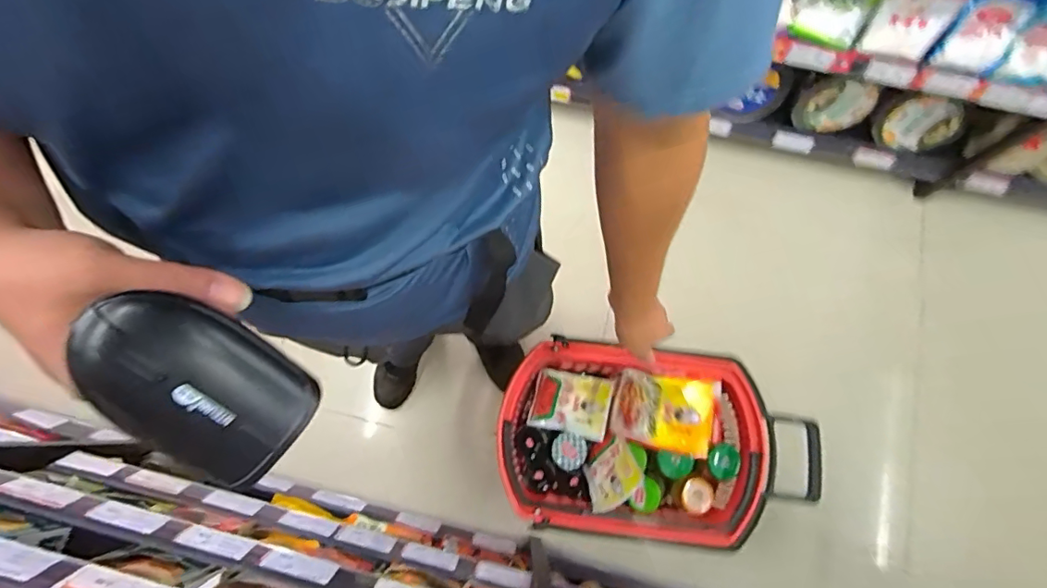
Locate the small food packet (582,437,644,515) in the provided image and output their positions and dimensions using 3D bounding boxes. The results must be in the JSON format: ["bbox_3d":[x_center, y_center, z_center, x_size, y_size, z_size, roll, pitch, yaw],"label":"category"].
[{"bbox_3d":[0.153,0.323,0.923,0.013,0.109,0.111,31,112,-31],"label":"small food packet"}]

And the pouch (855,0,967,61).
[{"bbox_3d":[0.752,-0.545,0.994,0.125,0.169,0.050,26,55,10],"label":"pouch"}]

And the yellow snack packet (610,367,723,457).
[{"bbox_3d":[0.232,0.194,0.855,0.163,0.063,0.121,0,81,40],"label":"yellow snack packet"}]

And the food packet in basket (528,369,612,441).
[{"bbox_3d":[0.090,0.210,0.998,0.144,0.008,0.114,8,70,18],"label":"food packet in basket"}]

